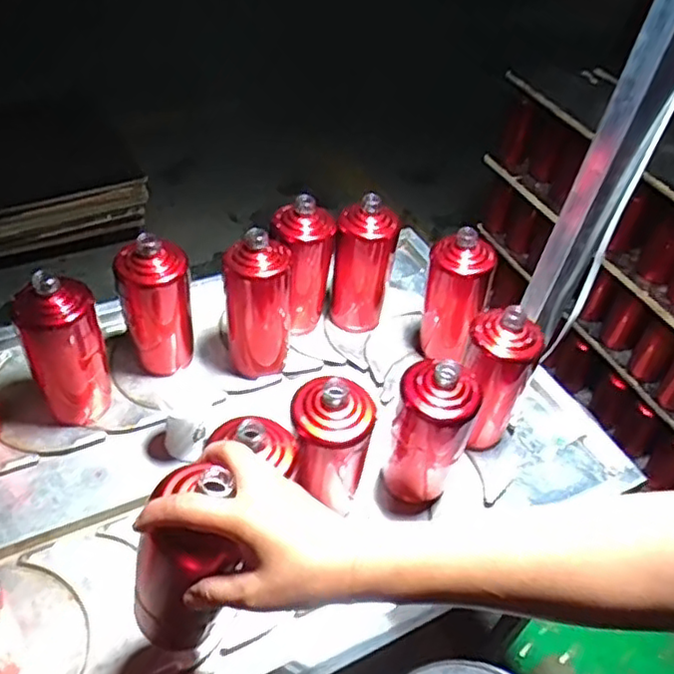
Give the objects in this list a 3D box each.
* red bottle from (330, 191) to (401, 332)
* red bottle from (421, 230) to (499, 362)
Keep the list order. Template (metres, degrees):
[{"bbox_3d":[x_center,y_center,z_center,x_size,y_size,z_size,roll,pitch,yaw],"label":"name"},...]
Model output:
[{"bbox_3d":[0.034,-0.094,0.901,0.080,0.185,0.065,9,47,3],"label":"red bottle"},{"bbox_3d":[0.154,-0.050,0.881,0.075,0.213,0.058,13,48,6],"label":"red bottle"}]

